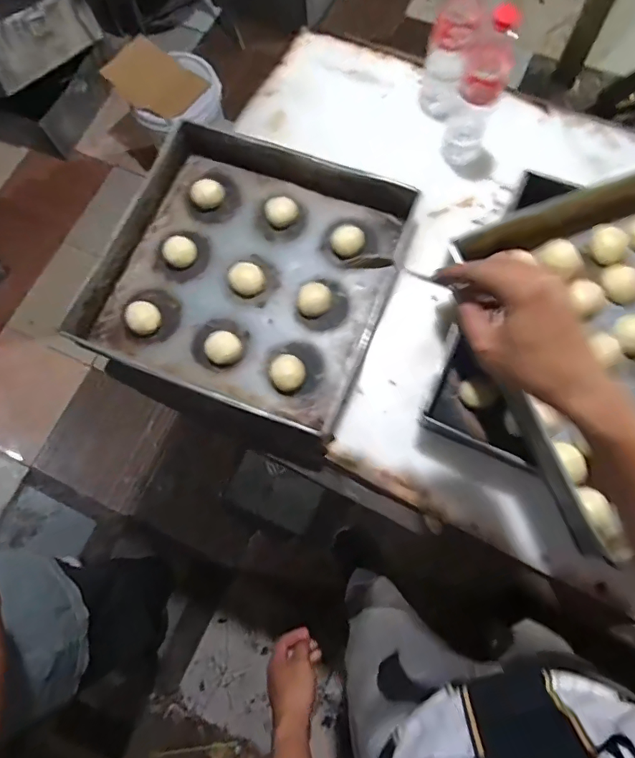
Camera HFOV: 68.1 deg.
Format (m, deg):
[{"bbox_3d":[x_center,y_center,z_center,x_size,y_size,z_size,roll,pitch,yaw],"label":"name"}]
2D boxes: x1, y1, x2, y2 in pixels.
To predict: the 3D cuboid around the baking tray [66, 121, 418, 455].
[{"bbox_3d":[-0.106,-0.163,0.719,0.420,0.066,0.419,21,76,9],"label":"baking tray"}]

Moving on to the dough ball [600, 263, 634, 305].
[{"bbox_3d":[0.408,-0.128,0.626,0.037,0.030,0.056,-33,75,-6],"label":"dough ball"}]

